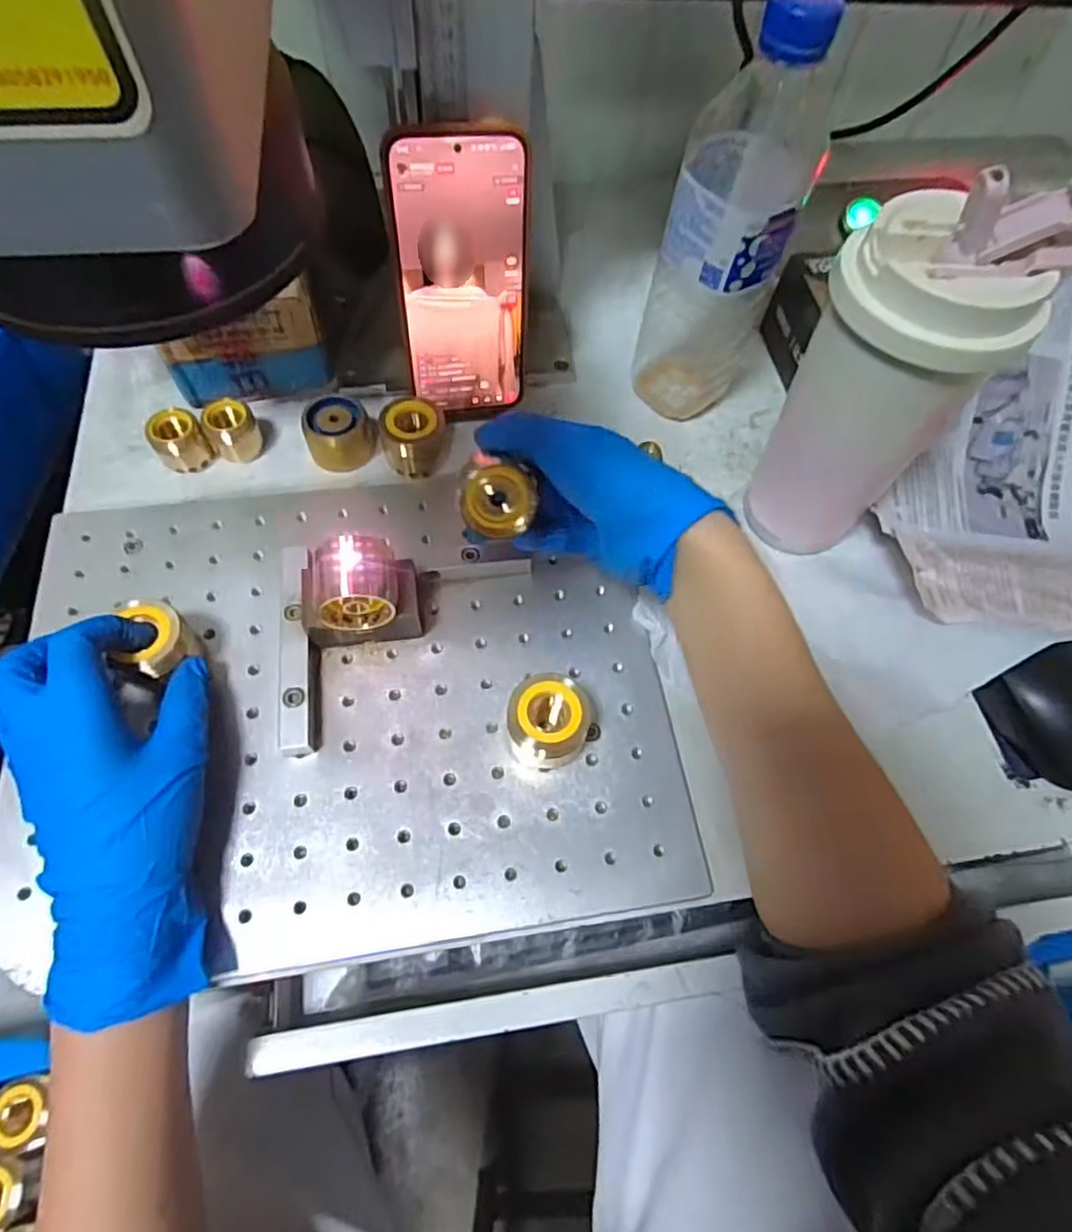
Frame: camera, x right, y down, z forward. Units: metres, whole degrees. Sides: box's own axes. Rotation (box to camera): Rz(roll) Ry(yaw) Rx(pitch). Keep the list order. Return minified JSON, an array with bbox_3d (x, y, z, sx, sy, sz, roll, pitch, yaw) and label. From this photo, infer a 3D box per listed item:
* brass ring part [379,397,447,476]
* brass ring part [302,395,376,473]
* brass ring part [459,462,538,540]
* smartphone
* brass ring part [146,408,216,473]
[{"bbox_3d":[-0.076,-0.115,0.423,0.039,0.032,0.035,-30,68,-17],"label":"brass ring part"},{"bbox_3d":[-0.126,-0.117,0.428,0.040,0.026,0.041,-18,65,-12],"label":"brass ring part"},{"bbox_3d":[-0.018,-0.059,0.340,0.038,0.022,0.035,0,107,1],"label":"brass ring part"},{"bbox_3d":[-0.041,-0.192,0.394,0.076,0.162,0.005,-10,53,-7],"label":"smartphone"},{"bbox_3d":[-0.224,-0.110,0.419,0.029,0.032,0.027,1,62,-2],"label":"brass ring part"}]

